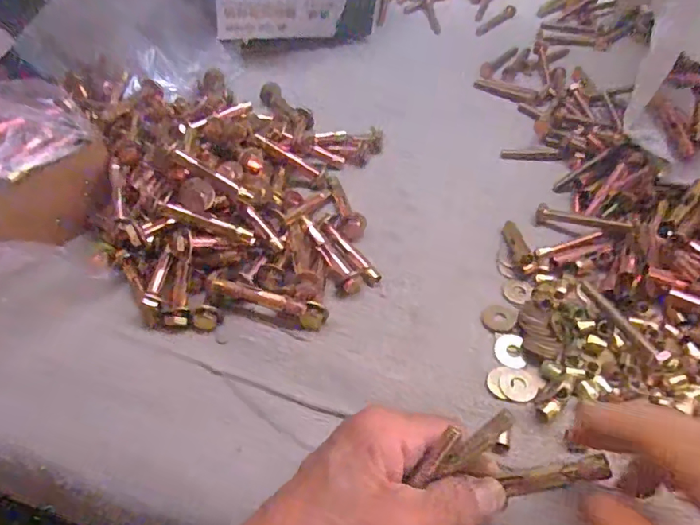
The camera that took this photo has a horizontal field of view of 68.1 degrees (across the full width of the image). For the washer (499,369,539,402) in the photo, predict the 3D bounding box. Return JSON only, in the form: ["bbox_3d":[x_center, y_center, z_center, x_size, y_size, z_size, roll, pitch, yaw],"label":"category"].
[{"bbox_3d":[0.095,0.068,0.293,0.020,0.004,0.021,-2,48,2],"label":"washer"}]

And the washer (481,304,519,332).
[{"bbox_3d":[0.094,0.034,0.325,0.021,0.004,0.021,-2,48,2],"label":"washer"}]

